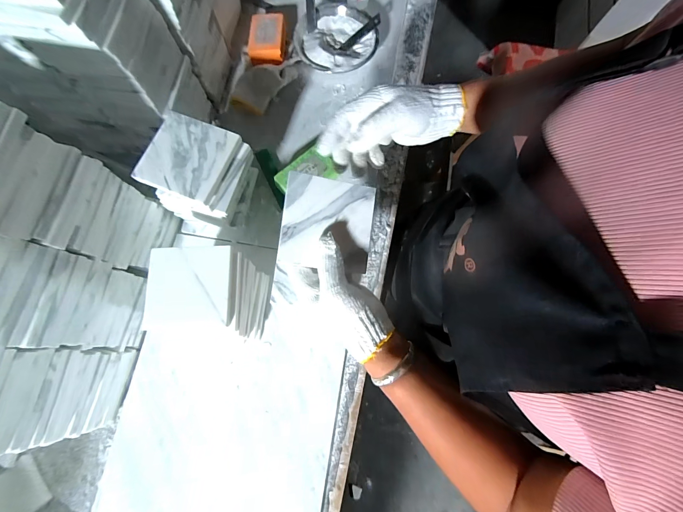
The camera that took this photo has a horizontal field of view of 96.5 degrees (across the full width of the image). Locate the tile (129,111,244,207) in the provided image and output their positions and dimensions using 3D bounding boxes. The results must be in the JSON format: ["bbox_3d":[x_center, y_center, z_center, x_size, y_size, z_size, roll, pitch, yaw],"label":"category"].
[{"bbox_3d":[-0.194,-0.125,0.381,0.102,0.013,0.101,21,75,5],"label":"tile"}]

